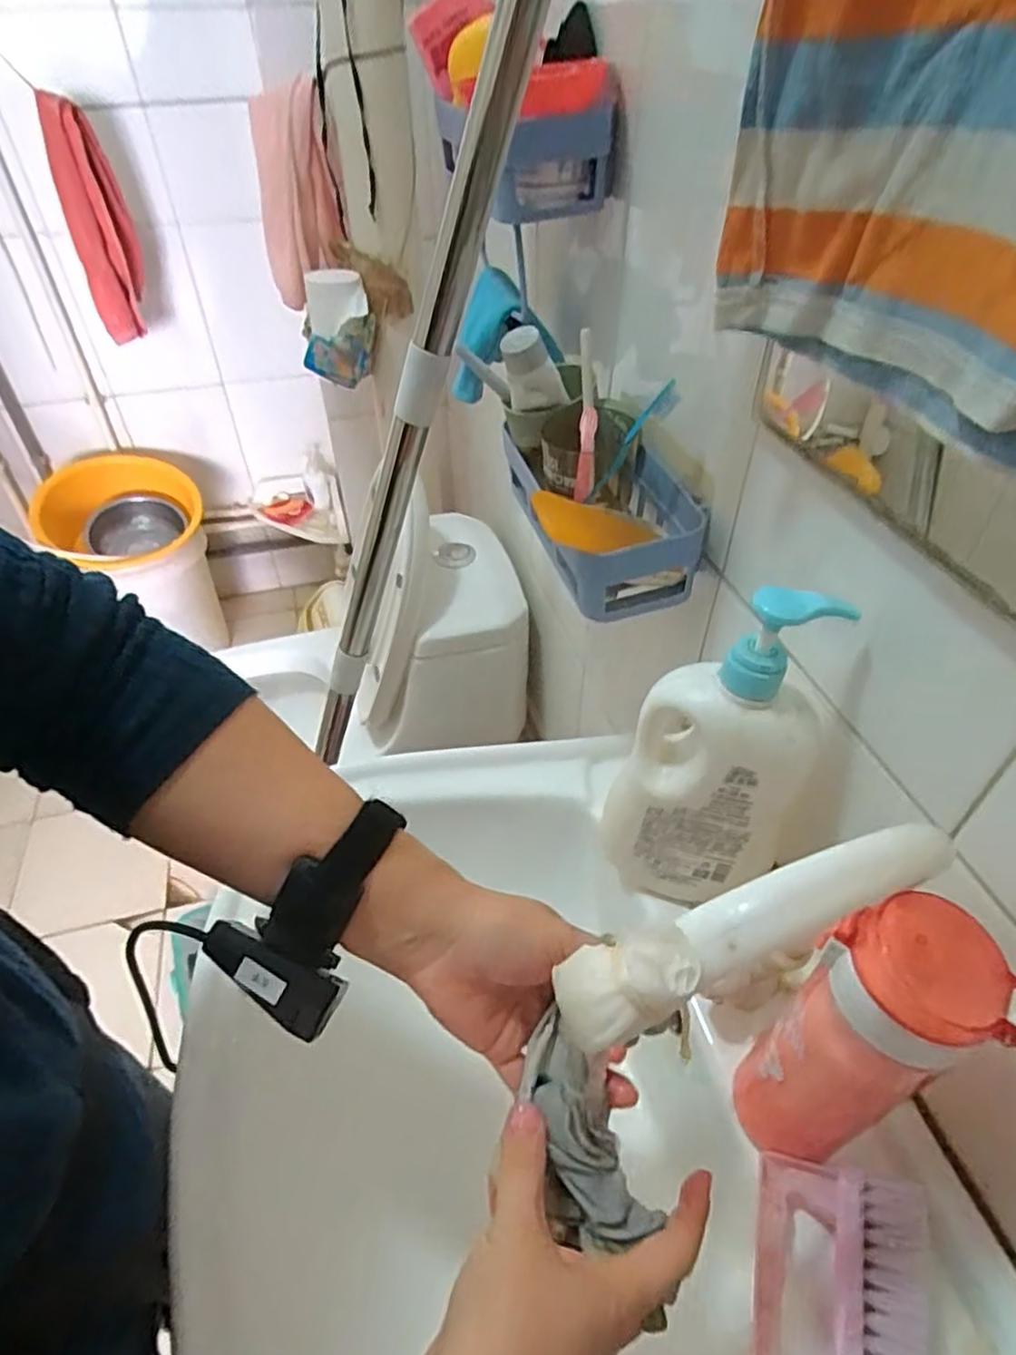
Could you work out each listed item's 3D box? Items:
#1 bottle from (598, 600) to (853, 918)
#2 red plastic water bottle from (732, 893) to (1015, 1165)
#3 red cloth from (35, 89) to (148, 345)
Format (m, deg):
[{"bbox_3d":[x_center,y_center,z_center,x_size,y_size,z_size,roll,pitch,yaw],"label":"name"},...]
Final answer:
[{"bbox_3d":[0.133,0.049,0.454,0.110,0.235,0.072,18,47,19],"label":"bottle"},{"bbox_3d":[0.172,0.185,0.349,0.070,0.194,0.066,-14,45,-14],"label":"red plastic water bottle"},{"bbox_3d":[-0.749,-0.821,1.283,0.111,0.360,0.076,-24,48,-23],"label":"red cloth"}]

